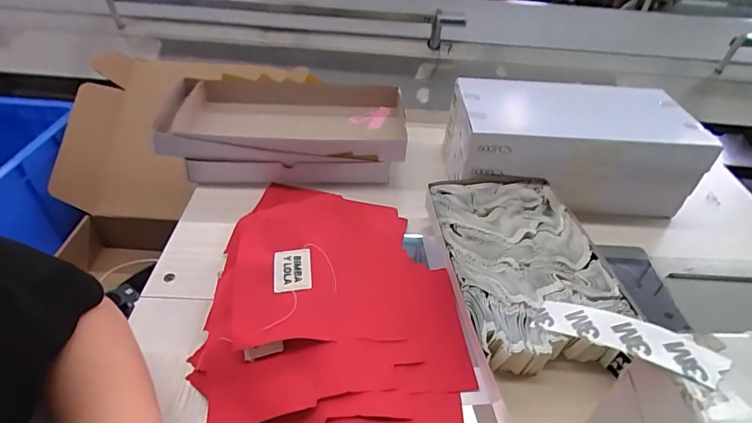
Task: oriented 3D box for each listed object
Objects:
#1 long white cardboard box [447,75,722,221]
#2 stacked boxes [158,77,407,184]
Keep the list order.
[{"bbox_3d":[0.267,-0.096,0.627,0.317,0.111,0.171,3,42,-2],"label":"long white cardboard box"},{"bbox_3d":[-0.139,-0.123,0.661,0.360,0.073,0.179,0,42,-5],"label":"stacked boxes"}]

